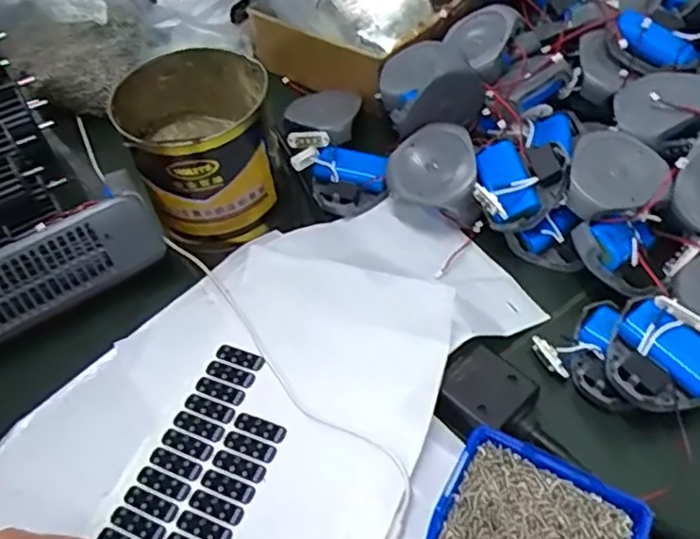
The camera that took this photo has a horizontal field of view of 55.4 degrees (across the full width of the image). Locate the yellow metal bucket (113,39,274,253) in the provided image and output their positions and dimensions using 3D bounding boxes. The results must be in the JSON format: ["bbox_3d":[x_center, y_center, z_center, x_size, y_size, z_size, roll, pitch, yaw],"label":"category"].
[{"bbox_3d":[-0.117,-0.097,0.543,0.102,0.110,0.111,-4,53,1],"label":"yellow metal bucket"}]

